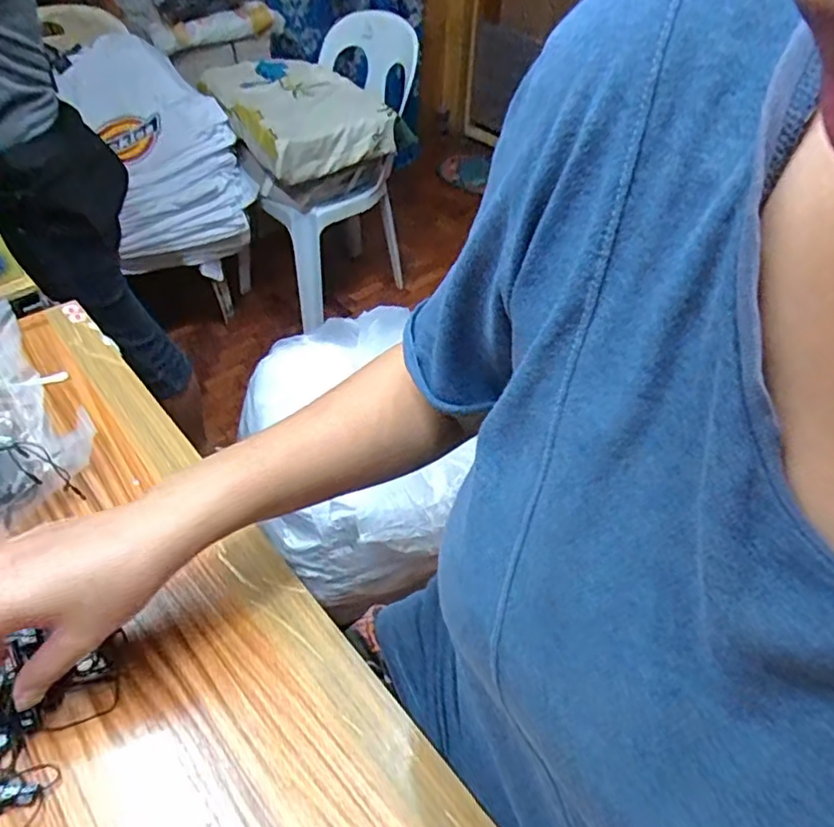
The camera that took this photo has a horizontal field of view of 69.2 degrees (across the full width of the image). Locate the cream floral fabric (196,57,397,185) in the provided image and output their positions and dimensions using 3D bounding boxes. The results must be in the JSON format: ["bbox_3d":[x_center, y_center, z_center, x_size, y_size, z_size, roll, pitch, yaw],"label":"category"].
[{"bbox_3d":[-0.344,-0.837,1.669,0.398,0.133,0.564,-17,49,-17],"label":"cream floral fabric"}]

